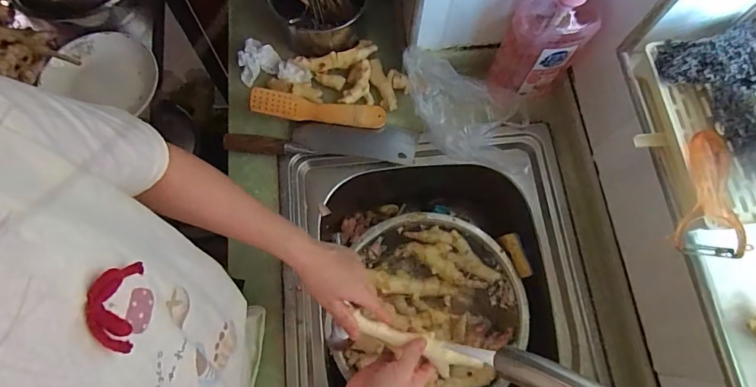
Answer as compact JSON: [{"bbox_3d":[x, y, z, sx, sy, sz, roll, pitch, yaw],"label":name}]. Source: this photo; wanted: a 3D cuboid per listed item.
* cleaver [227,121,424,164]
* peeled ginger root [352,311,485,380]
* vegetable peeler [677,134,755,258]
[{"bbox_3d":[-0.082,-0.082,0.648,0.281,0.023,0.054,3,72,0],"label":"cleaver"},{"bbox_3d":[0.045,0.185,0.513,0.163,0.027,0.037,21,73,-5],"label":"peeled ginger root"},{"bbox_3d":[0.337,0.001,0.429,0.058,0.018,0.128,18,72,5],"label":"vegetable peeler"}]

